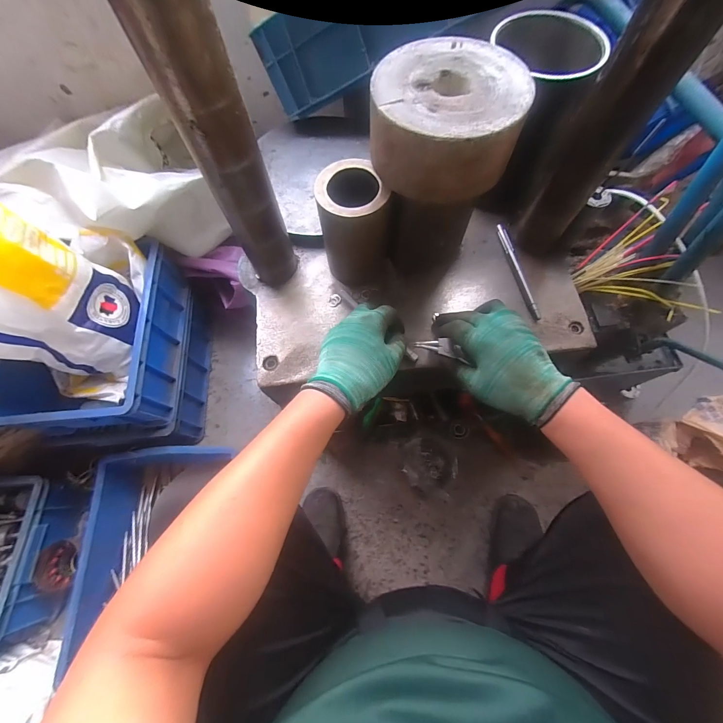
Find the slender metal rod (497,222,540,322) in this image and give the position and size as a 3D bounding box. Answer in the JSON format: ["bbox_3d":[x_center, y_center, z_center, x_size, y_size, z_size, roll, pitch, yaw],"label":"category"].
[{"bbox_3d":[0.230,-0.133,0.478,0.013,0.011,0.161,-11,69,-2],"label":"slender metal rod"}]

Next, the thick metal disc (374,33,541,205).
[{"bbox_3d":[0.083,-0.238,0.326,0.141,0.070,0.145,-1,69,2],"label":"thick metal disc"}]

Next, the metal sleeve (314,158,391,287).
[{"bbox_3d":[-0.007,-0.177,0.422,0.087,0.114,0.093,4,69,3],"label":"metal sleeve"}]

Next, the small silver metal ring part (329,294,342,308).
[{"bbox_3d":[-0.038,-0.088,0.471,0.016,0.004,0.021,12,70,6],"label":"small silver metal ring part"}]

